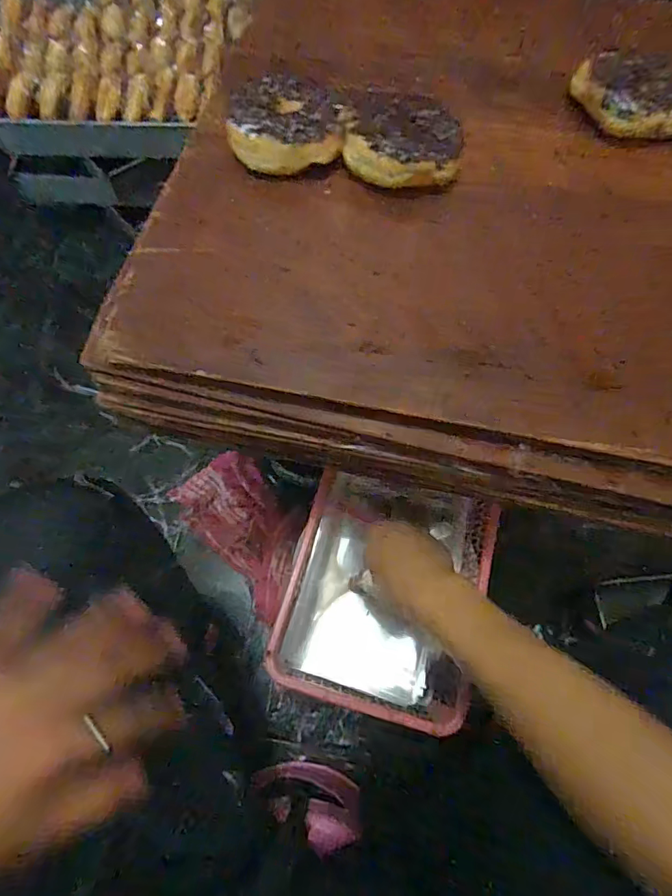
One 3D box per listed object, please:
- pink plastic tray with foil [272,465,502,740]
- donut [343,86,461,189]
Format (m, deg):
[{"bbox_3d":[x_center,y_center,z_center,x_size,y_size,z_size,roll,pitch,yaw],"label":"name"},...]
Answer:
[{"bbox_3d":[0.054,0.149,0.515,0.196,0.047,0.240,16,67,4],"label":"pink plastic tray with foil"},{"bbox_3d":[0.056,-0.260,0.401,0.096,0.028,0.080,9,67,0],"label":"donut"}]

